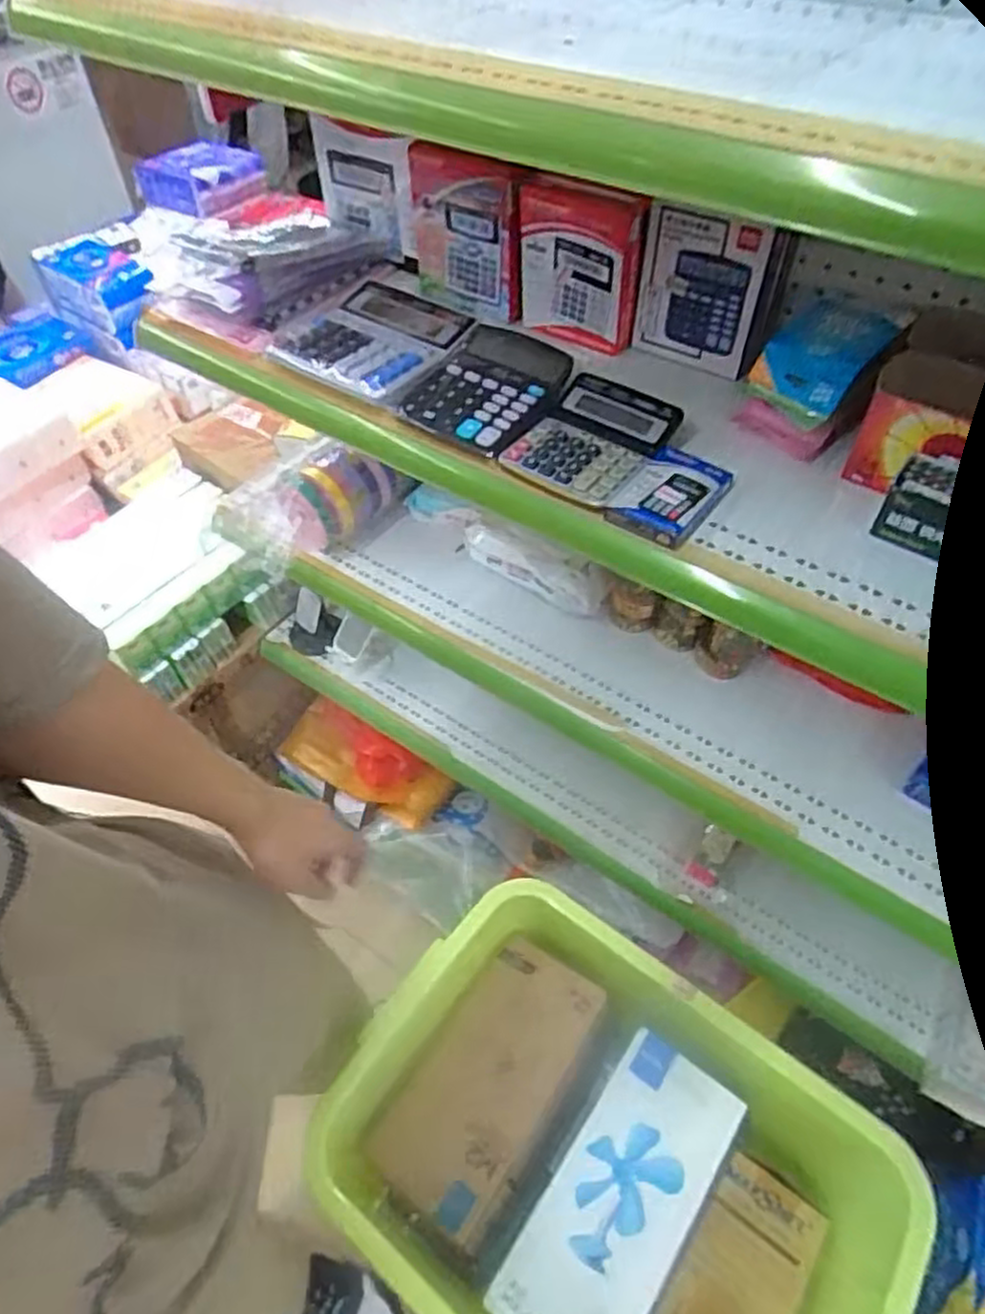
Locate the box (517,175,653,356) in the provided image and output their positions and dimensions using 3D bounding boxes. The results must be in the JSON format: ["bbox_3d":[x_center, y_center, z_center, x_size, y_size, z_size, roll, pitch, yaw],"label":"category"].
[{"bbox_3d":[0.079,-0.388,0.753,0.133,0.138,0.037,26,57,20],"label":"box"}]

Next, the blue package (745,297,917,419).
[{"bbox_3d":[0.298,-0.278,0.681,0.083,0.109,0.016,43,37,10],"label":"blue package"}]

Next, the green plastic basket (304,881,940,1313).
[{"bbox_3d":[0.109,0.536,0.780,0.498,0.251,0.356,32,59,23],"label":"green plastic basket"}]

